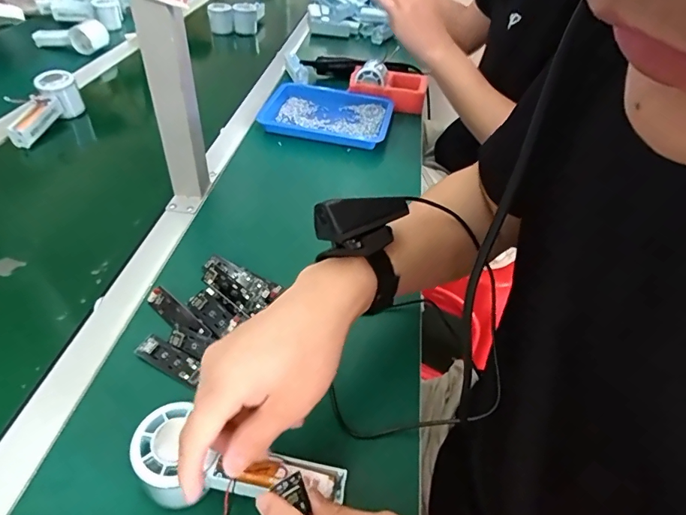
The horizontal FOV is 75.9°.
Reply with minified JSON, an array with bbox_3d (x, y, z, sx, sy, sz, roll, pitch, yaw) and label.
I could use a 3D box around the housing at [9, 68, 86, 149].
[{"bbox_3d":[-0.478,-0.232,0.706,0.048,0.064,0.147,11,58,7],"label":"housing"}]

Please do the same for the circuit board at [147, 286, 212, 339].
[{"bbox_3d":[-0.167,0.056,0.442,0.087,0.010,0.020,32,49,27],"label":"circuit board"}]

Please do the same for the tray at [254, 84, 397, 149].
[{"bbox_3d":[-0.025,-0.263,0.798,0.219,0.029,0.166,12,43,8],"label":"tray"}]

